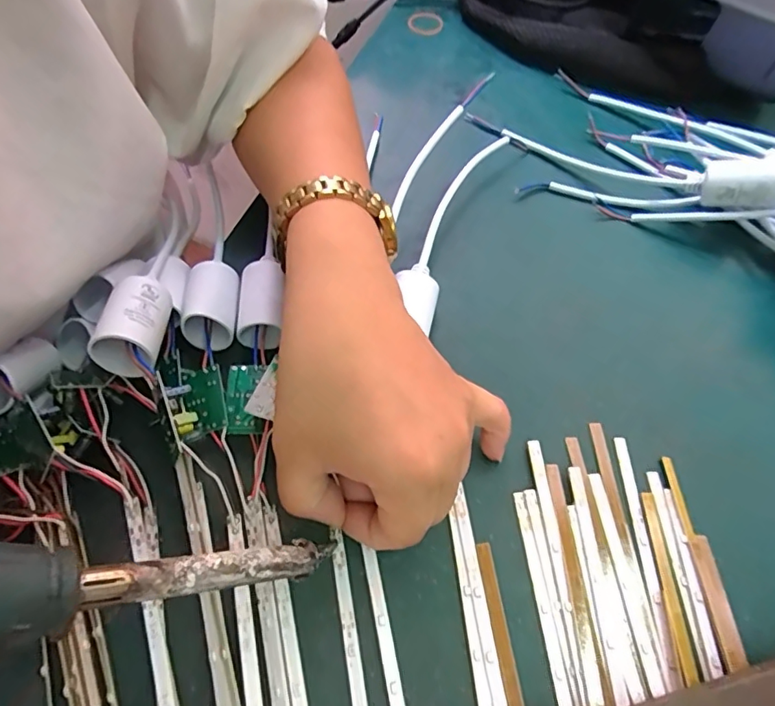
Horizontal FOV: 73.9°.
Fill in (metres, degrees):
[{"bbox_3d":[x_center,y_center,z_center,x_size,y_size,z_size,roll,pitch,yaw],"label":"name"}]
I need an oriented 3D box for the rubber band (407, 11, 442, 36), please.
[{"bbox_3d":[0.034,-0.292,0.457,0.030,0.006,0.033,1,60,-1],"label":"rubber band"}]

